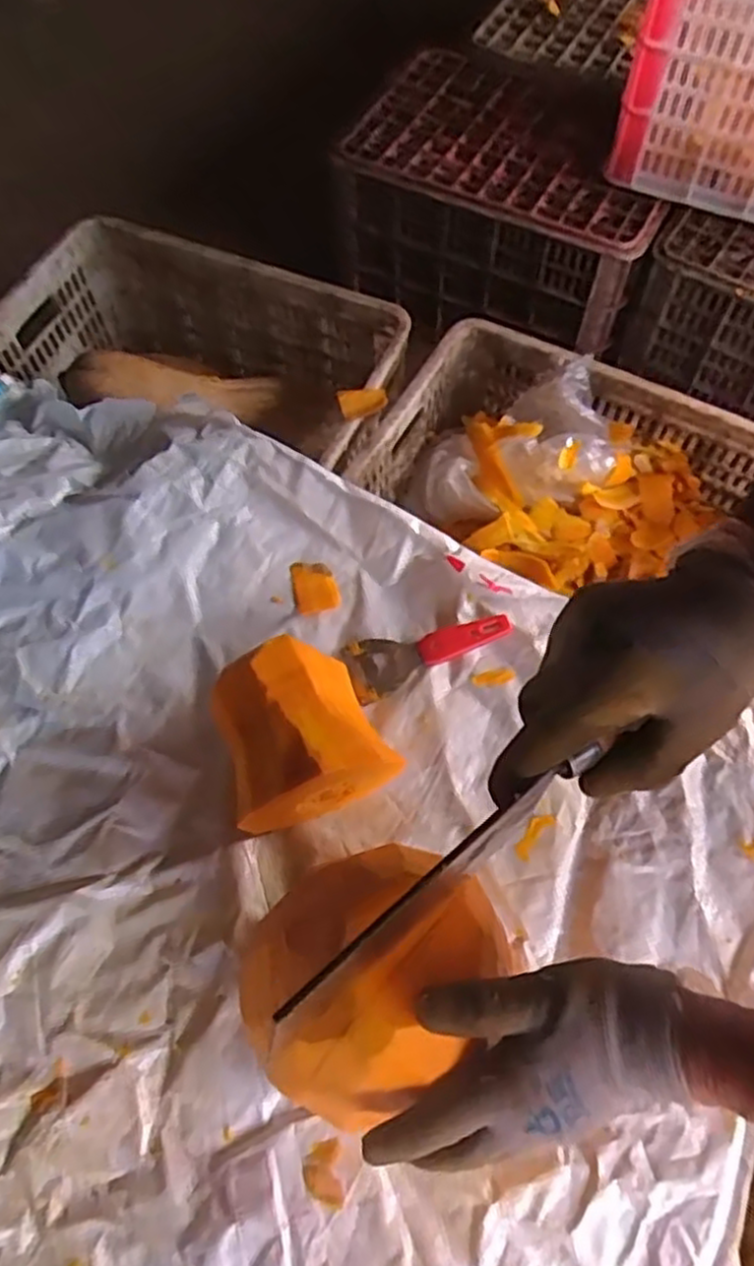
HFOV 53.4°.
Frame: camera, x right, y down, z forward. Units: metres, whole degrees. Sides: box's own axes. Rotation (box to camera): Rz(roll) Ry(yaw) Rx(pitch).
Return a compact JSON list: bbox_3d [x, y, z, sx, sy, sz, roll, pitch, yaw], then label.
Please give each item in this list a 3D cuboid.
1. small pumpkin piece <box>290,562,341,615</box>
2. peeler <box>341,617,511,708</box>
[{"bbox_3d":[-0.057,-0.041,0.685,0.040,0.014,0.049,-15,65,-10],"label":"small pumpkin piece"},{"bbox_3d":[0.042,0.008,0.657,0.143,0.020,0.056,-21,67,-12],"label":"peeler"}]

